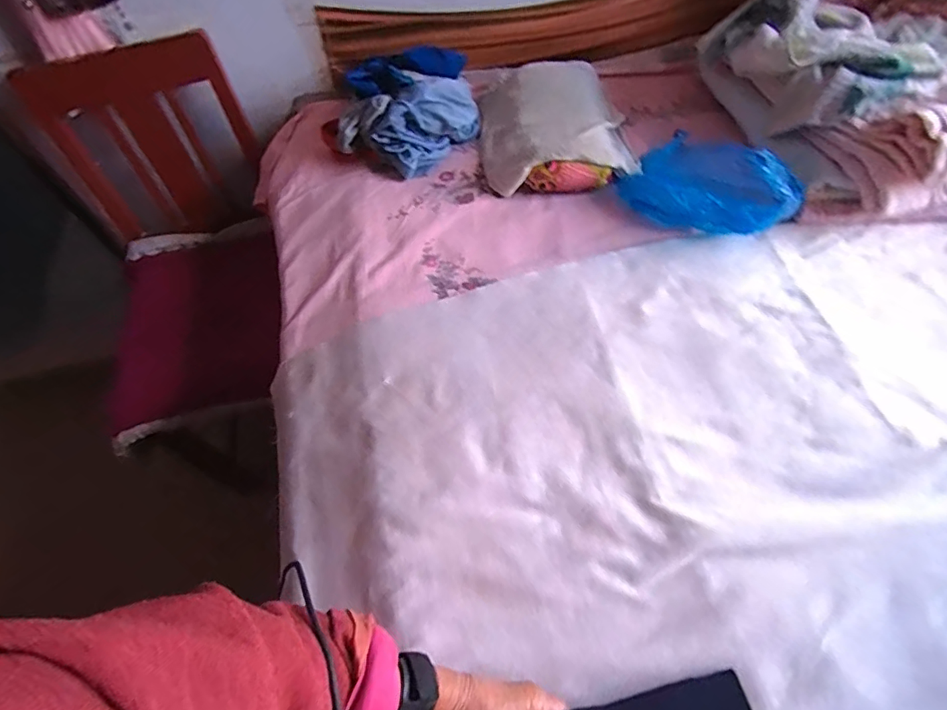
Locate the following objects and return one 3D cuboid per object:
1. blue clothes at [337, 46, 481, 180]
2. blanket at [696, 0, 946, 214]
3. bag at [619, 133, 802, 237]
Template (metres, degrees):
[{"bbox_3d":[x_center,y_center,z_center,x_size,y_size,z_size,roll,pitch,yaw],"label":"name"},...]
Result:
[{"bbox_3d":[-0.118,-0.455,0.896,0.247,0.113,0.247,3,58,3],"label":"blue clothes"},{"bbox_3d":[0.682,-0.455,0.845,0.384,0.170,0.493,-12,58,-4],"label":"blanket"},{"bbox_3d":[0.381,-0.278,0.782,0.261,0.096,0.171,33,64,20],"label":"bag"}]

